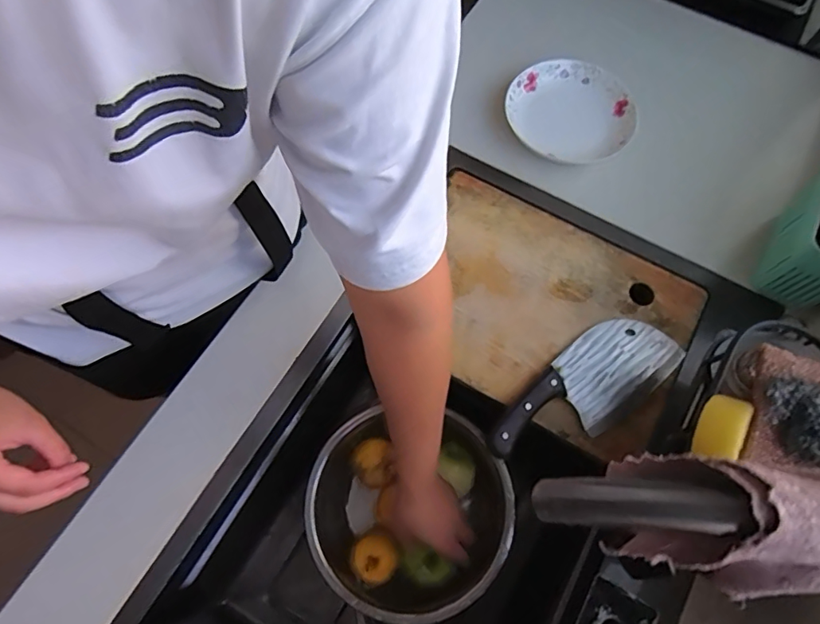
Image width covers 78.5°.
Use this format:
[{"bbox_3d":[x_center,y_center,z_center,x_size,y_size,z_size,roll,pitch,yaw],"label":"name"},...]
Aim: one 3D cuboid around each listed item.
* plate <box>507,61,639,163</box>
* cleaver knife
[{"bbox_3d":[0.216,-0.267,0.685,0.172,0.035,0.157,10,69,3],"label":"plate"},{"bbox_3d":[0.191,0.086,0.547,0.238,0.025,0.092,-36,73,-13],"label":"cleaver knife"}]

